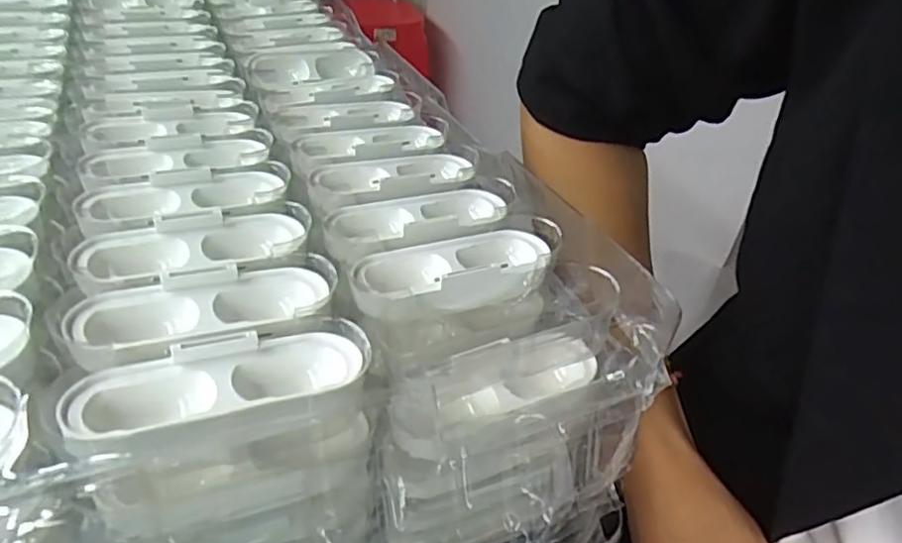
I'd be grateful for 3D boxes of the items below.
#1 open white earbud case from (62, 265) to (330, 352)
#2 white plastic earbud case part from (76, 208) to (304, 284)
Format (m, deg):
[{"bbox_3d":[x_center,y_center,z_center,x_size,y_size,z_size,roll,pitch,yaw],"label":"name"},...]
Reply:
[{"bbox_3d":[-0.069,0.010,0.174,0.065,0.013,0.021,-13,40,-24],"label":"open white earbud case"},{"bbox_3d":[-0.079,-0.008,0.195,0.063,0.012,0.022,-16,44,-26],"label":"white plastic earbud case part"}]

